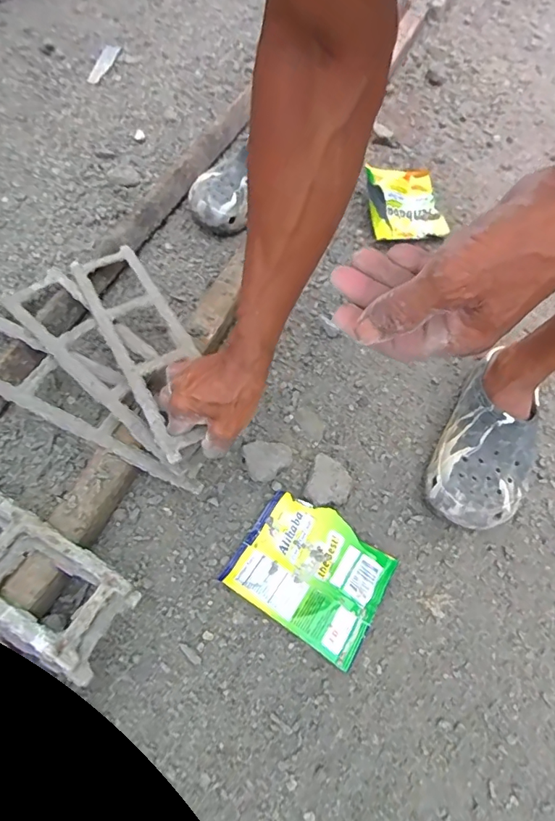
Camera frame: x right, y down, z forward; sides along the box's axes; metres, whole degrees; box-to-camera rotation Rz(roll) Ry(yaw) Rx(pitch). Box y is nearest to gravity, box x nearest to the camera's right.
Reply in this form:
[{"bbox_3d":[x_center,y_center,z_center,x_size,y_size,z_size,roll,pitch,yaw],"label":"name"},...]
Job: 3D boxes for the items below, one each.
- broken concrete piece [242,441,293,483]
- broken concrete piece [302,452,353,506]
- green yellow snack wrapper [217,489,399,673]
[{"bbox_3d":[-0.011,0.061,0.579,0.055,0.023,0.045,-14,64,-11],"label":"broken concrete piece"},{"bbox_3d":[0.061,0.089,0.576,0.051,0.018,0.061,21,63,7],"label":"broken concrete piece"},{"bbox_3d":[0.037,0.177,0.529,0.159,0.021,0.128,31,65,12],"label":"green yellow snack wrapper"}]

